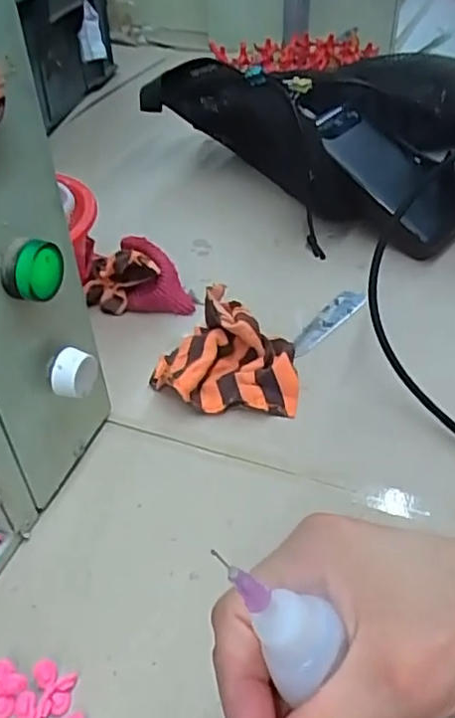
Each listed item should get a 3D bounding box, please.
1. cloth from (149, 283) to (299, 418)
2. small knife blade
[{"bbox_3d":[0.000,-0.010,0.447,0.094,0.032,0.101,1,42,3],"label":"cloth"},{"bbox_3d":[0.076,-0.029,0.492,0.020,0.004,0.086,33,56,29],"label":"small knife blade"}]

